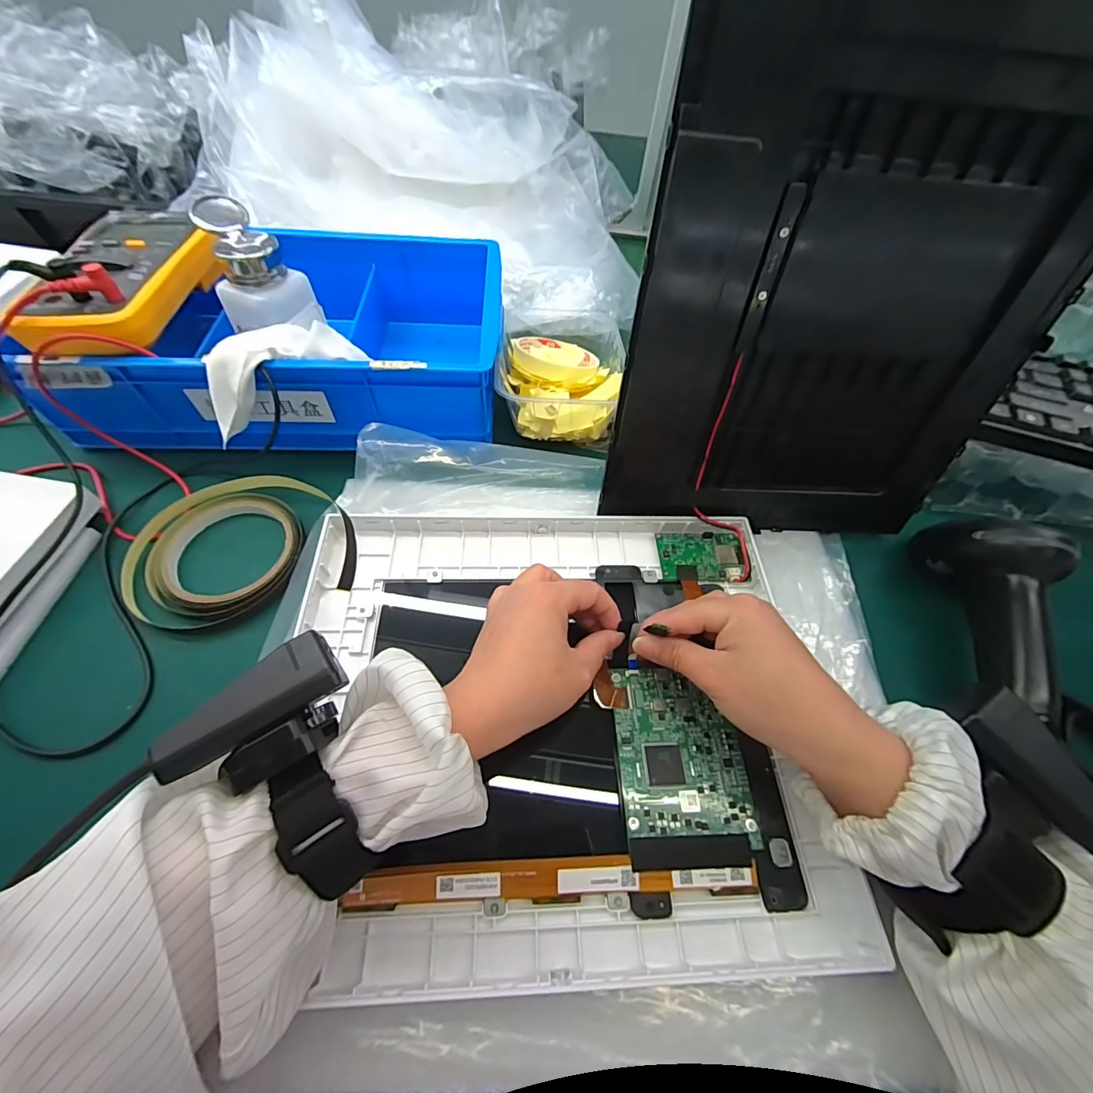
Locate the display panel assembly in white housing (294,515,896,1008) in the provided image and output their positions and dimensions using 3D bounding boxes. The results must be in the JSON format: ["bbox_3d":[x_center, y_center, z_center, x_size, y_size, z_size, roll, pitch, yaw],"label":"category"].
[{"bbox_3d":[0.003,0.087,0.270,0.298,0.023,0.252,0,58,-4],"label":"display panel assembly in white housing"}]

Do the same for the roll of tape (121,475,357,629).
[{"bbox_3d":[-0.220,-0.008,0.329,0.152,0.025,0.117,-13,59,-12],"label":"roll of tape"}]

